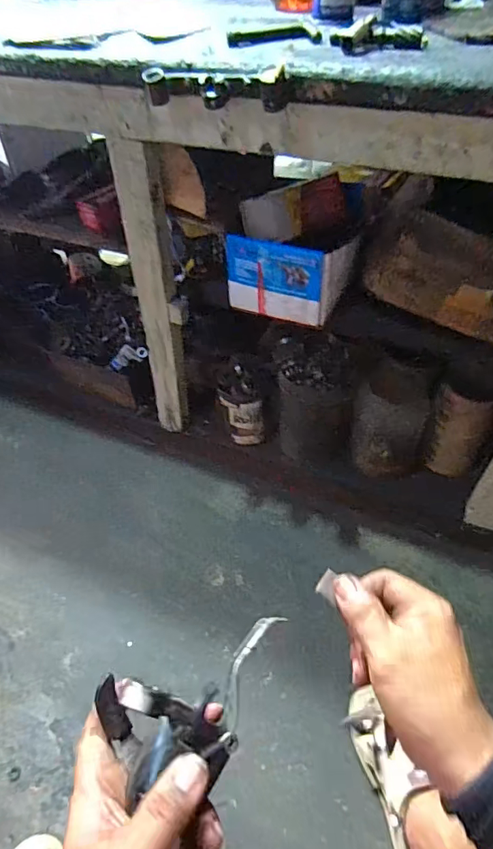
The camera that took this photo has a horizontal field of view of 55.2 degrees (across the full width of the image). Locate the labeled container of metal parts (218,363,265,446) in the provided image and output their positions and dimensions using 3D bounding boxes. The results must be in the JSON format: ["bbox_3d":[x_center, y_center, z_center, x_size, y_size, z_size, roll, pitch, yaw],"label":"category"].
[{"bbox_3d":[-0.011,-0.038,1.085,0.104,0.177,0.089,-7,48,-5],"label":"labeled container of metal parts"}]

